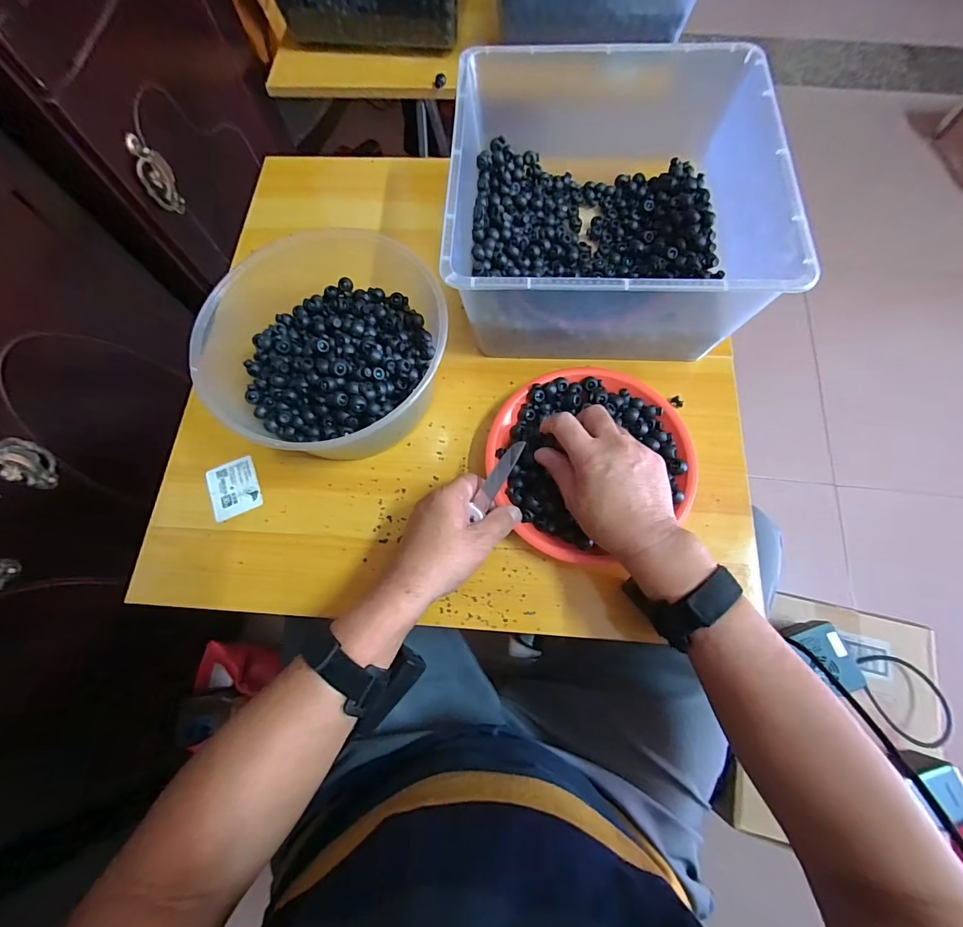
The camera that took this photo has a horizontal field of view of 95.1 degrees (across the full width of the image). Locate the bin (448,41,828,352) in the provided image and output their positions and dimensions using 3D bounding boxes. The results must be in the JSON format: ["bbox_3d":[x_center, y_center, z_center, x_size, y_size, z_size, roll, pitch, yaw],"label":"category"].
[{"bbox_3d":[0.123,-0.259,0.459,0.296,0.135,0.291,2,71,2],"label":"bin"}]

